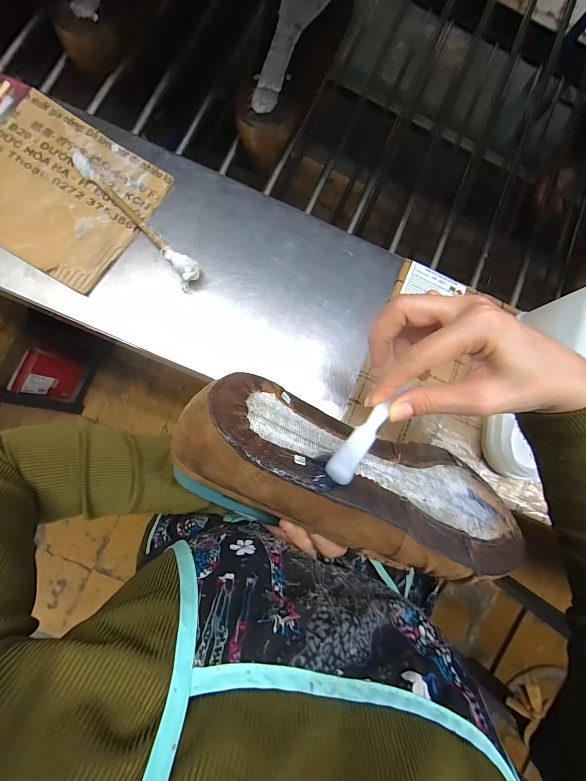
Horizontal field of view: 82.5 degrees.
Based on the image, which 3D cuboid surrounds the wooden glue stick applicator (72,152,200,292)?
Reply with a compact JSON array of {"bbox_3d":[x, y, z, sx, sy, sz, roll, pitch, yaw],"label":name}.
[{"bbox_3d":[-0.172,-0.190,0.372,0.027,0.022,0.186,-41,88,-9],"label":"wooden glue stick applicator"}]

